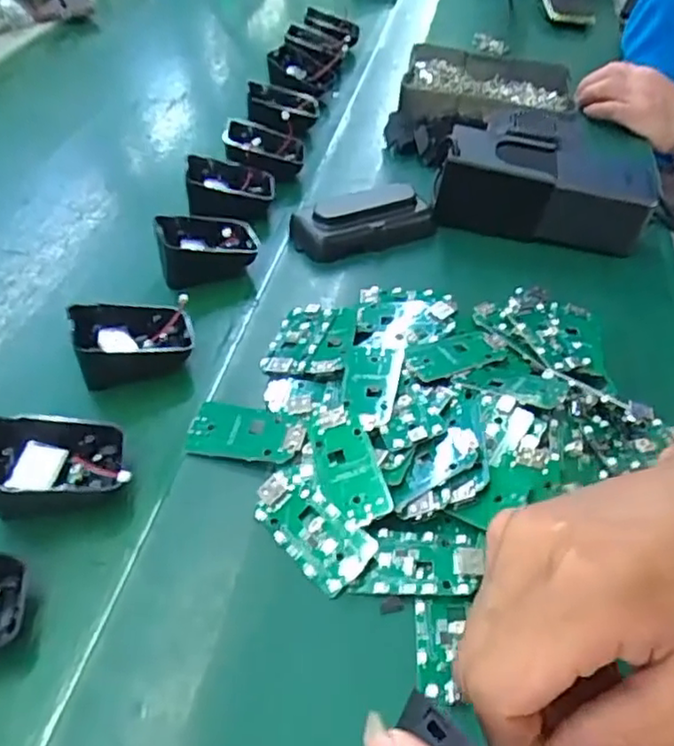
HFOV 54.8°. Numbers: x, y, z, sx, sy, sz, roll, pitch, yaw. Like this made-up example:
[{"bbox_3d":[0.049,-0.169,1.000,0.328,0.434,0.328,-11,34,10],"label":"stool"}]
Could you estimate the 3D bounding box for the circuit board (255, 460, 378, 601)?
[{"bbox_3d":[-0.012,0.073,0.314,0.035,0.011,0.064,-27,53,-26],"label":"circuit board"}]

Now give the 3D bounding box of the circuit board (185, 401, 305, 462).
[{"bbox_3d":[-0.049,0.032,0.348,0.061,0.007,0.030,10,47,7],"label":"circuit board"}]

